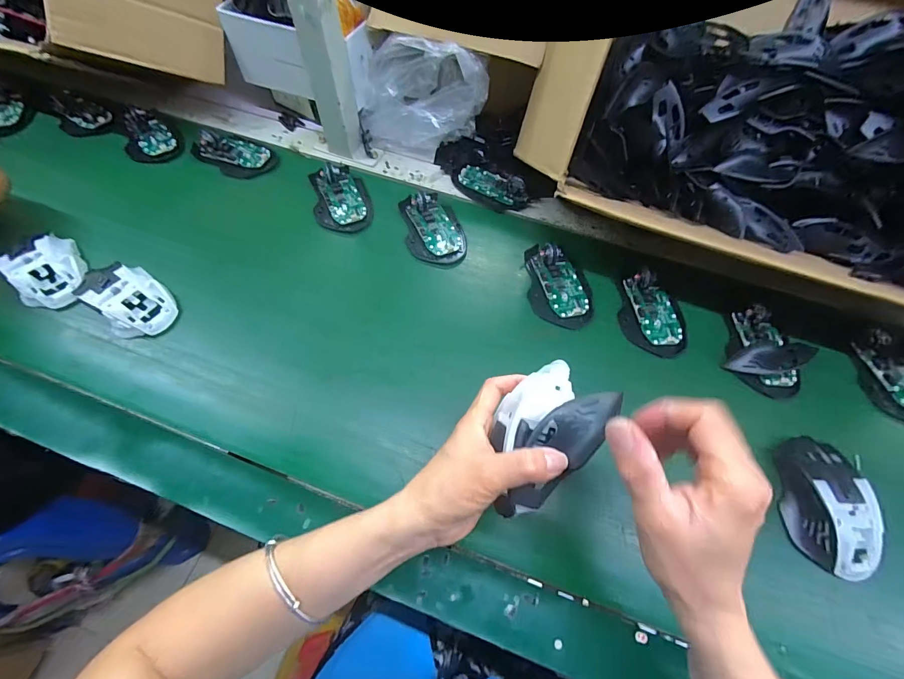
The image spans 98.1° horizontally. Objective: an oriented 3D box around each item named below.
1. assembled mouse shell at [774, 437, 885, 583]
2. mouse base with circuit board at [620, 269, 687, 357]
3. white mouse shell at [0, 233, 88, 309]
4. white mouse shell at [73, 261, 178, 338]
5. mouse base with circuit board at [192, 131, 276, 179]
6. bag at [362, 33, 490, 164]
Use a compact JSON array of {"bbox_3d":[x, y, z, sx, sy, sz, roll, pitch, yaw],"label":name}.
[{"bbox_3d":[0.336,0.147,0.352,0.060,0.040,0.113,1,63,-2],"label":"assembled mouse shell"},{"bbox_3d":[0.231,-0.031,0.449,0.068,0.020,0.101,-1,63,-3],"label":"mouse base with circuit board"},{"bbox_3d":[-0.454,-0.078,0.438,0.062,0.041,0.083,-35,69,-18],"label":"white mouse shell"},{"bbox_3d":[-0.352,-0.047,0.425,0.095,0.037,0.068,42,69,18],"label":"white mouse shell"},{"bbox_3d":[-0.312,-0.265,0.552,0.112,0.022,0.064,19,63,7],"label":"mouse base with circuit board"},{"bbox_3d":[-0.041,-0.325,0.526,0.165,0.132,0.079,21,64,9],"label":"bag"}]

